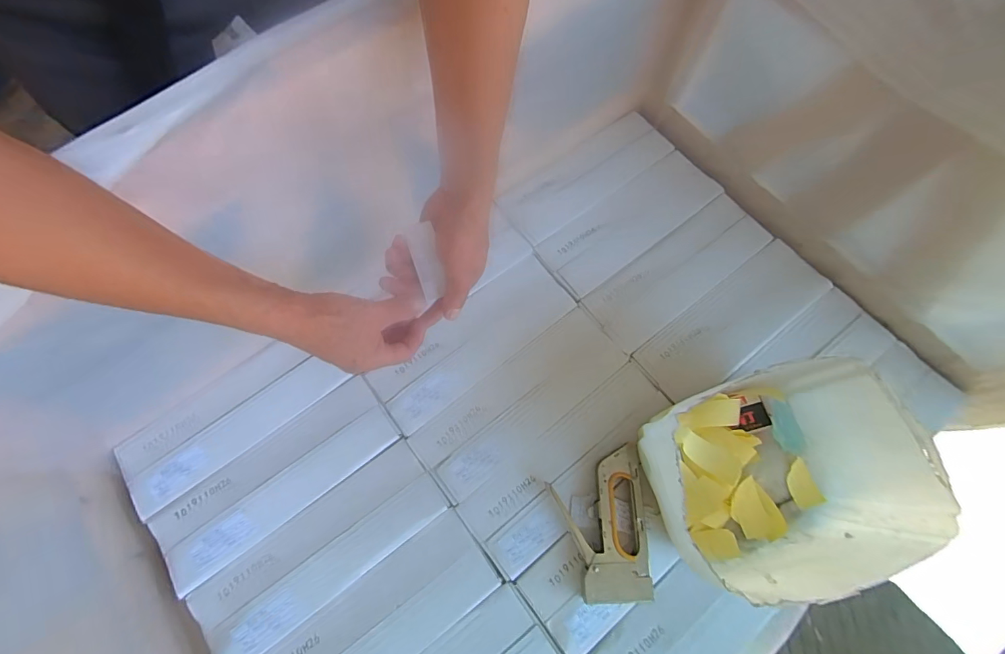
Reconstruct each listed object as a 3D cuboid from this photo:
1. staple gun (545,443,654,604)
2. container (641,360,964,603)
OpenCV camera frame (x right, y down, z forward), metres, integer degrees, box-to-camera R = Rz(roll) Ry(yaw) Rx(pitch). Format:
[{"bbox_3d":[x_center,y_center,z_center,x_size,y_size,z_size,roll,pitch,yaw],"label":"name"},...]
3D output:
[{"bbox_3d":[0.116,0.235,0.517,0.108,0.027,0.169,-1,73,-1],"label":"staple gun"},{"bbox_3d":[0.280,0.162,0.469,0.250,0.163,0.201,-17,71,-5],"label":"container"}]

